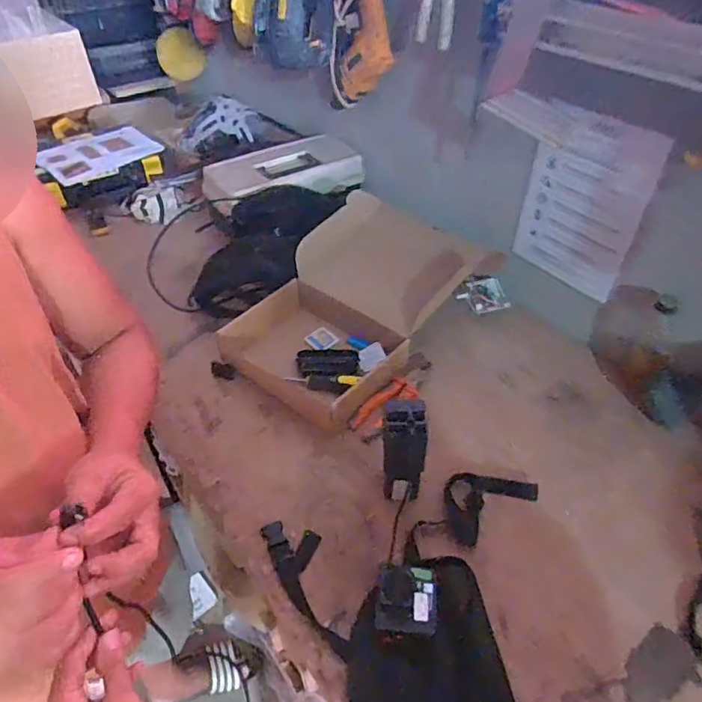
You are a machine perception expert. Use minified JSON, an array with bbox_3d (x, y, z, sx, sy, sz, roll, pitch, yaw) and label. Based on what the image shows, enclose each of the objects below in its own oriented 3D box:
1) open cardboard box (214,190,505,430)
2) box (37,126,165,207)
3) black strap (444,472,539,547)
[{"bbox_3d":[0.020,-0.109,1.007,0.305,0.128,0.491,29,51,27],"label":"open cardboard box"},{"bbox_3d":[-0.677,-0.507,1.446,0.294,0.078,0.256,-26,50,-24],"label":"box"},{"bbox_3d":[0.186,0.204,0.754,0.145,0.018,0.086,-26,50,-24],"label":"black strap"}]

